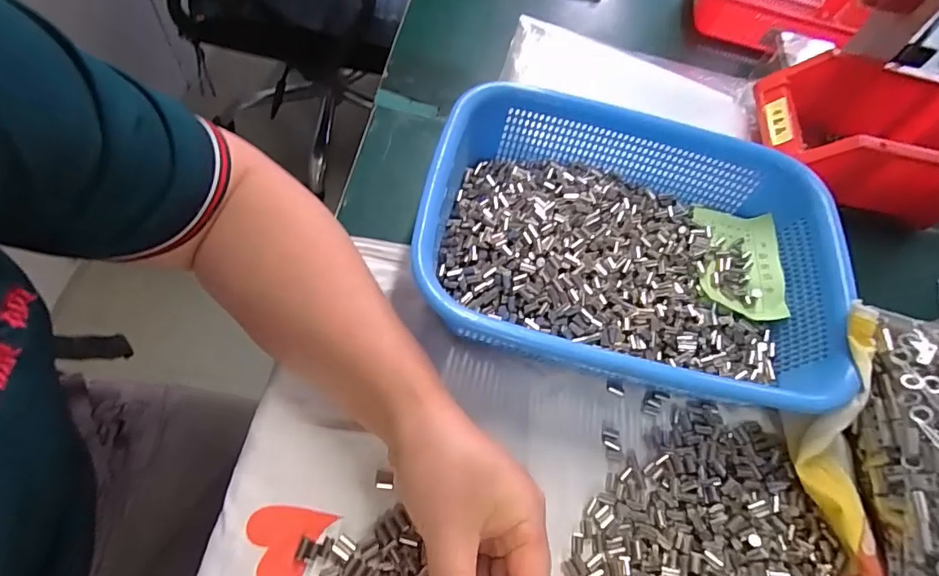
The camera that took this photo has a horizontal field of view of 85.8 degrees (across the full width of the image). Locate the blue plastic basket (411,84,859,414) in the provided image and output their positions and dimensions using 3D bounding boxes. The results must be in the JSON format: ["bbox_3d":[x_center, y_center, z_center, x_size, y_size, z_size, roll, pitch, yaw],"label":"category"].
[{"bbox_3d":[0.108,-0.025,0.359,0.280,0.077,0.204,15,60,0],"label":"blue plastic basket"}]

